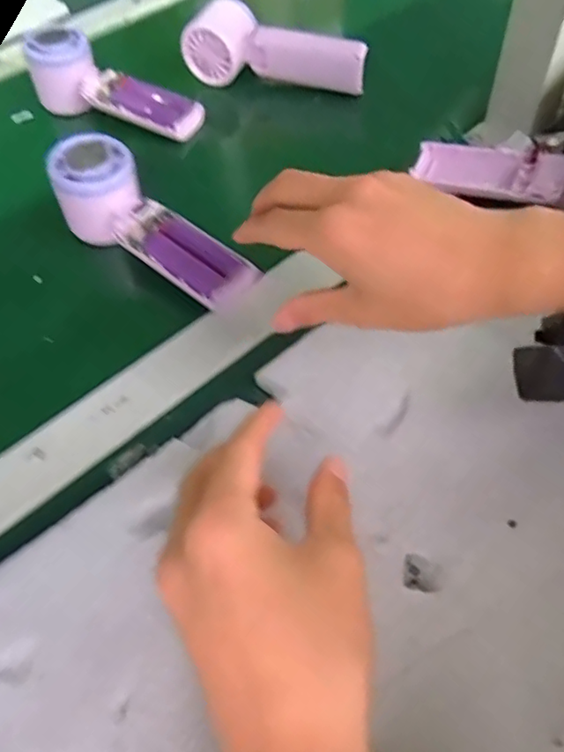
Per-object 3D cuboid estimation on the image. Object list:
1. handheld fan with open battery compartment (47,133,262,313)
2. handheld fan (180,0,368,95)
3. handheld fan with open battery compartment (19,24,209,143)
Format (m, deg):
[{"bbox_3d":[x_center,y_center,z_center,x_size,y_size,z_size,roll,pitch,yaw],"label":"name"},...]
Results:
[{"bbox_3d":[-0.088,-0.100,0.396,0.164,0.045,0.051,38,64,12],"label":"handheld fan with open battery compartment"},{"bbox_3d":[-0.008,-0.288,0.507,0.161,0.054,0.043,21,59,18],"label":"handheld fan"},{"bbox_3d":[-0.146,-0.251,0.497,0.152,0.053,0.052,26,60,20],"label":"handheld fan with open battery compartment"}]

